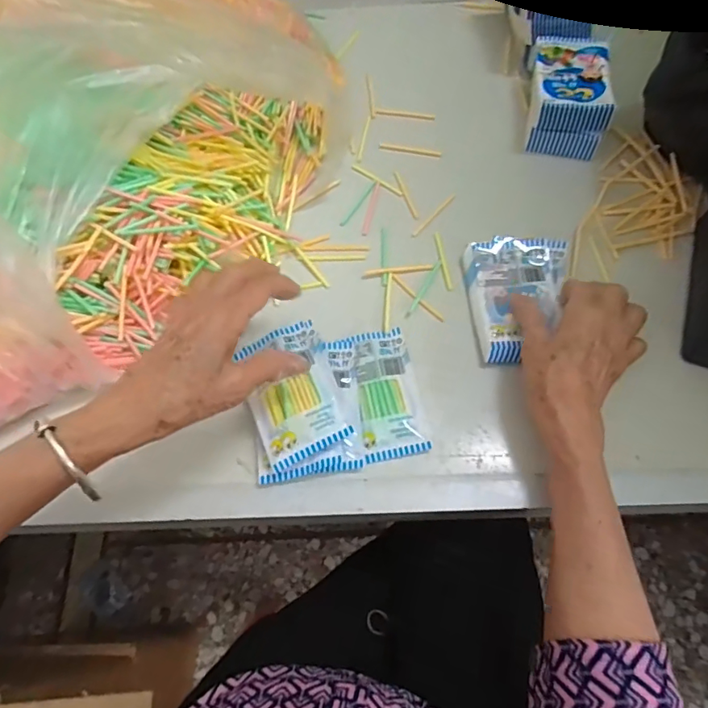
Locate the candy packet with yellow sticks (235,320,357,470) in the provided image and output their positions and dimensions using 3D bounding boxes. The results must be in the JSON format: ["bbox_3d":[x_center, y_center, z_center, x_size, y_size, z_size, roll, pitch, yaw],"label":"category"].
[{"bbox_3d":[-0.048,0.028,0.372,0.065,0.015,0.104,-19,67,-7],"label":"candy packet with yellow sticks"}]

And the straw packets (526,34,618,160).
[{"bbox_3d":[0.213,-0.260,0.489,0.072,0.045,0.113,12,67,7],"label":"straw packets"}]

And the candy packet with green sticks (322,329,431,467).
[{"bbox_3d":[0.013,0.033,0.386,0.074,0.012,0.102,-11,67,-3],"label":"candy packet with green sticks"}]

